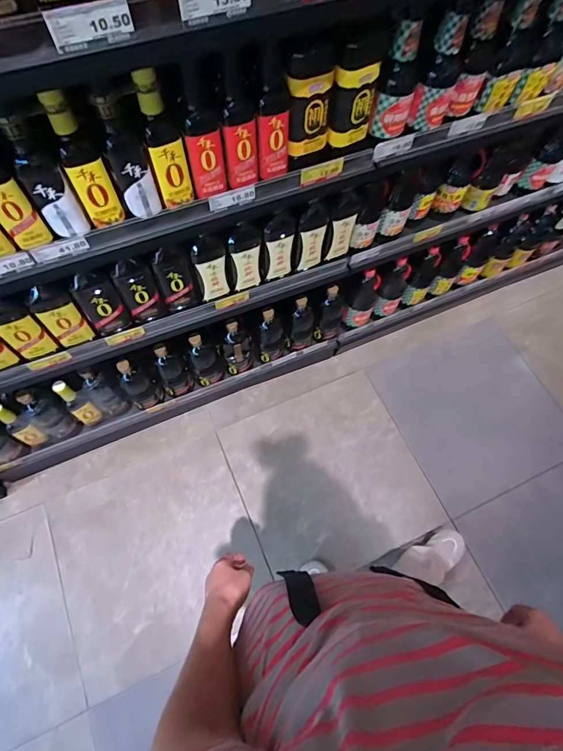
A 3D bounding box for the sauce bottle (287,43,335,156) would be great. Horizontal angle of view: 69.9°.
[{"bbox_3d":[0.049,-0.465,0.694,0.076,0.146,0.074,5,66,1],"label":"sauce bottle"}]

